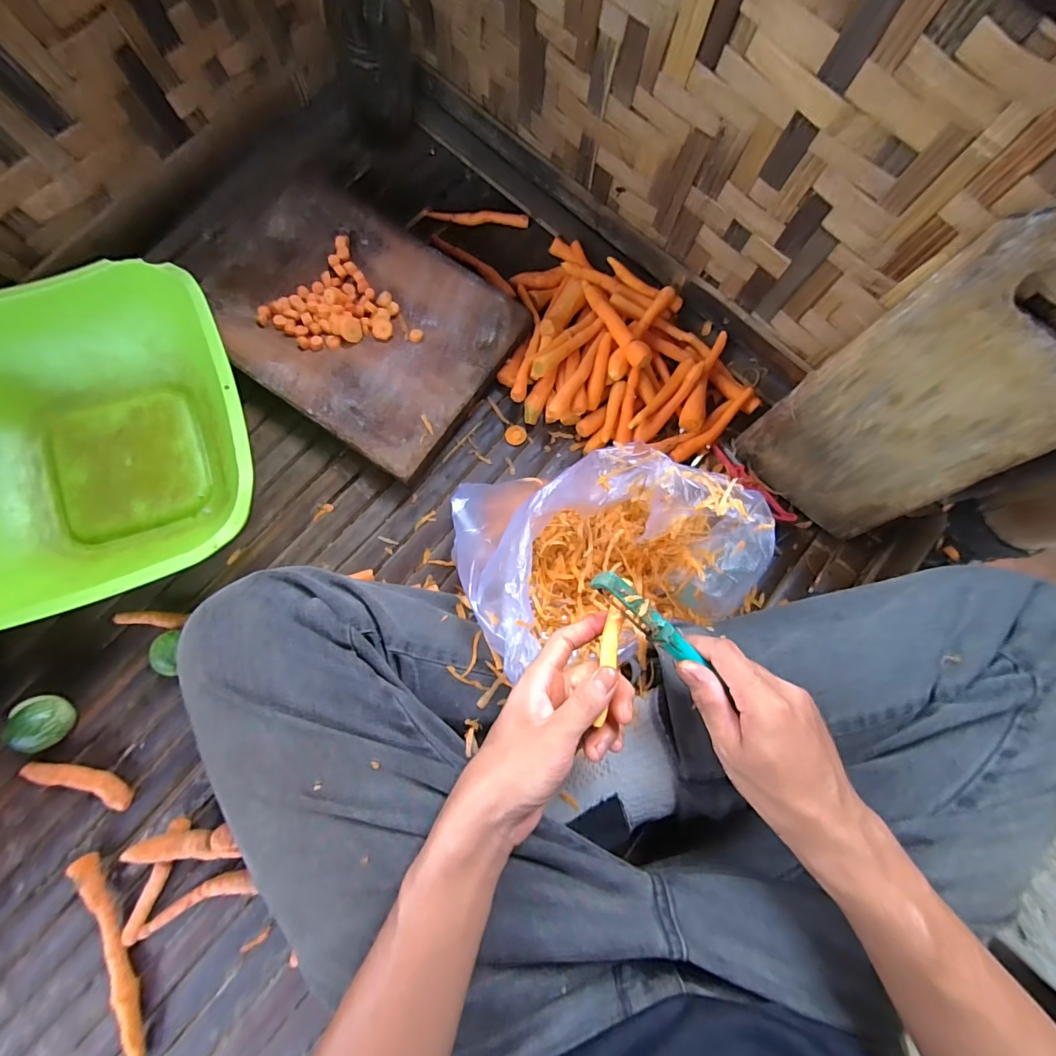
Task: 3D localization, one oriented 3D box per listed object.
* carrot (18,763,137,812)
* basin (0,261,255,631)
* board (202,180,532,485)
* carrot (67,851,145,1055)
[{"bbox_3d":[-0.392,0.223,0.410,0.087,0.016,0.023,19,81,1],"label":"carrot"},{"bbox_3d":[-0.388,-0.070,0.421,0.276,0.100,0.281,-19,82,-5],"label":"basin"},{"bbox_3d":[-0.177,-0.212,0.491,0.289,0.042,0.224,33,82,3],"label":"board"},{"bbox_3d":[-0.345,0.361,0.389,0.016,0.023,0.177,-19,82,-5],"label":"carrot"}]

